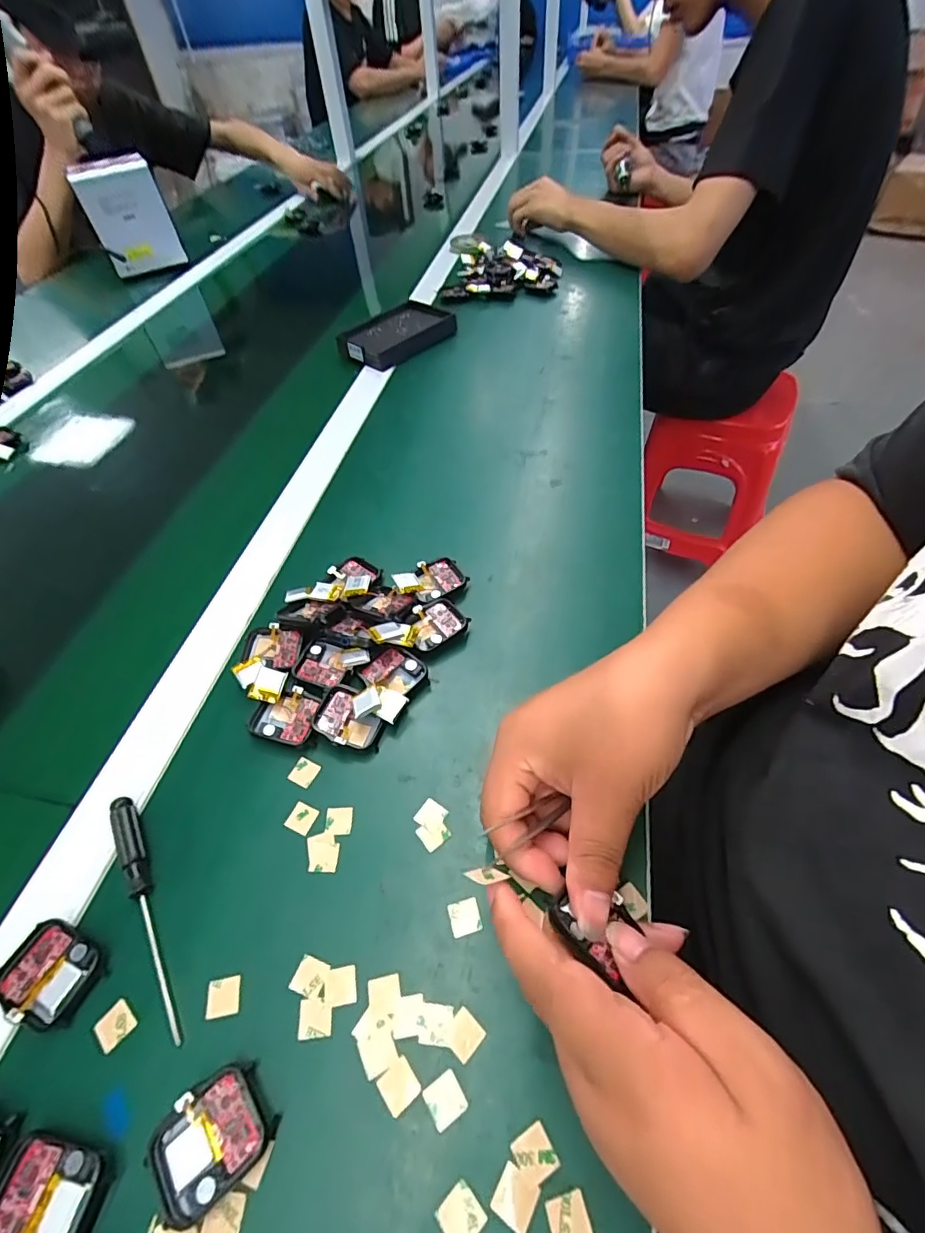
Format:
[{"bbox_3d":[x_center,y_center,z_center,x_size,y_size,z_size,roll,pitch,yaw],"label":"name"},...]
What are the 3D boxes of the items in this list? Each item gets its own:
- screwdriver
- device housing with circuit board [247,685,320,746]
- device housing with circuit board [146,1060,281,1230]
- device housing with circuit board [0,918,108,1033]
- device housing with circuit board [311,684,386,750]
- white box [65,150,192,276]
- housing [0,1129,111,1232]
[{"bbox_3d":[-0.170,0.154,0.275,0.013,0.010,0.130,-27,55,-17],"label":"screwdriver"},{"bbox_3d":[-0.117,0.065,0.341,0.039,0.010,0.036,10,53,11],"label":"device housing with circuit board"},{"bbox_3d":[-0.107,0.222,0.219,0.045,0.010,0.037,-35,58,-22],"label":"device housing with circuit board"},{"bbox_3d":[-0.206,0.178,0.257,0.045,0.006,0.038,19,55,17],"label":"device housing with circuit board"},{"bbox_3d":[-0.073,0.067,0.336,0.042,0.013,0.038,9,53,10],"label":"device housing with circuit board"},{"bbox_3d":[-0.581,-0.702,0.901,0.121,0.141,0.088,-23,54,-14],"label":"white box"},{"bbox_3d":[-0.171,0.237,0.208,0.045,0.006,0.036,10,53,11],"label":"housing"}]

